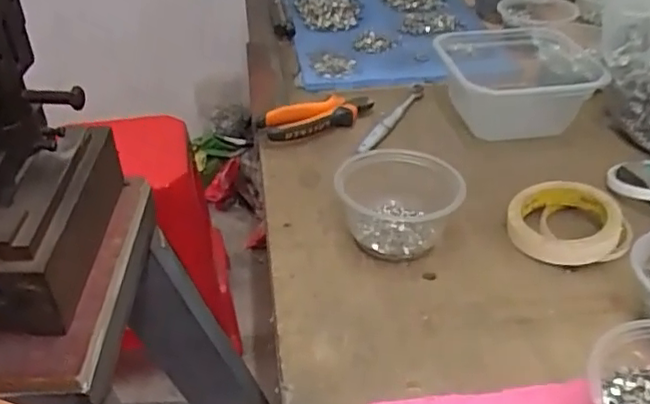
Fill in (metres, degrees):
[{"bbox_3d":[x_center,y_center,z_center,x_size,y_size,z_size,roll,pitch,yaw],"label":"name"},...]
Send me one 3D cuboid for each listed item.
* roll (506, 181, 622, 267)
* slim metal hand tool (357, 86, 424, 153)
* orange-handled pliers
[{"bbox_3d":[0.225,0.019,0.595,0.097,0.032,0.094,-2,36,1],"label":"roll"},{"bbox_3d":[0.083,-0.103,0.771,0.018,0.019,0.169,18,40,26],"label":"slim metal hand tool"},{"bbox_3d":[-0.007,-0.103,0.765,0.141,0.032,0.056,-20,39,-23],"label":"orange-handled pliers"}]

